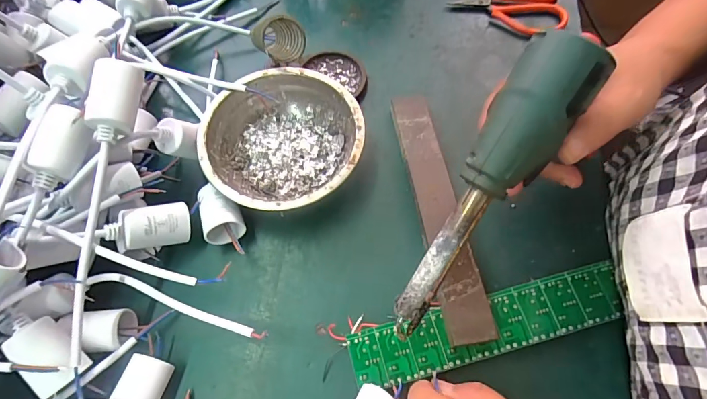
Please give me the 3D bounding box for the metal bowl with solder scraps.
[{"bbox_3d":[-0.056,-0.047,0.321,0.122,0.036,0.123,-1,67,2],"label":"metal bowl with solder scraps"}]

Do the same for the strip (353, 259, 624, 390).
[{"bbox_3d":[0.093,0.086,0.268,0.191,0.004,0.039,-14,68,-5],"label":"strip"}]

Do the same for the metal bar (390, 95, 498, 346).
[{"bbox_3d":[0.063,-0.001,0.299,0.033,0.005,0.210,-7,62,-2],"label":"metal bar"}]

